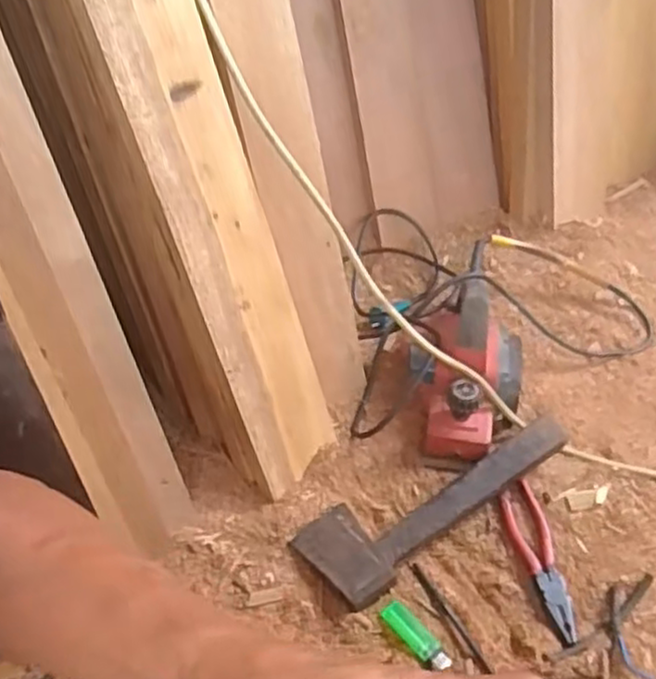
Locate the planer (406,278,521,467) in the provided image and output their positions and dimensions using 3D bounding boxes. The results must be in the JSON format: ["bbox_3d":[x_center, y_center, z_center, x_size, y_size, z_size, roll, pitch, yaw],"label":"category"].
[{"bbox_3d":[0.174,0.030,0.903,0.137,0.140,0.223,12,47,10],"label":"planer"}]

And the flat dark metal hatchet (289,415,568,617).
[{"bbox_3d":[0.119,0.171,0.828,0.326,0.056,0.103,-26,52,-24],"label":"flat dark metal hatchet"}]

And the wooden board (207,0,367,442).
[{"bbox_3d":[-0.046,-0.211,0.769,0.108,0.715,0.050,-32,34,-28],"label":"wooden board"}]

